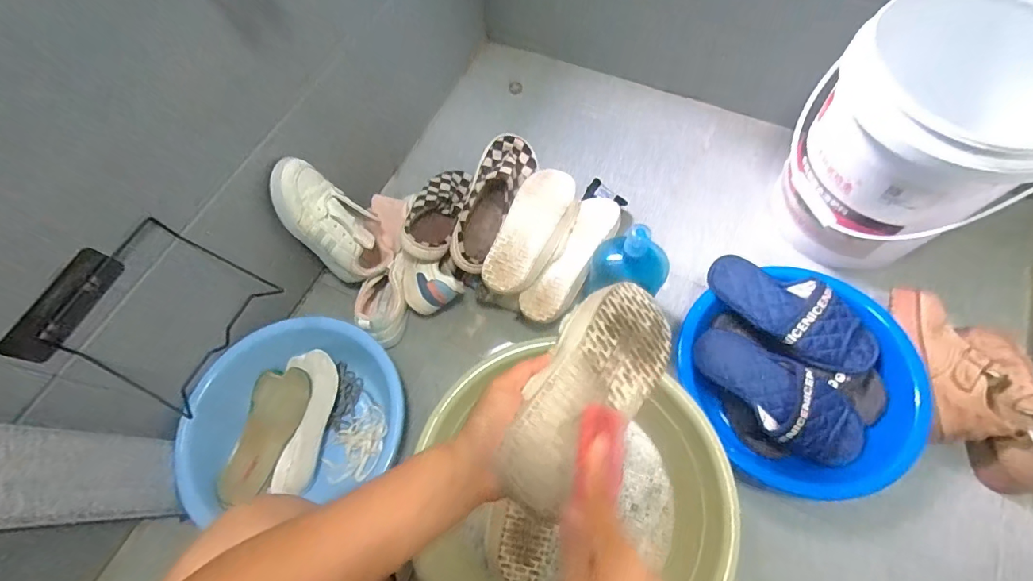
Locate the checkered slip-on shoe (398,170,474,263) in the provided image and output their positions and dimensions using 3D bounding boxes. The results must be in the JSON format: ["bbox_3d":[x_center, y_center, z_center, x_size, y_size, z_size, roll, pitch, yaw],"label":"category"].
[{"bbox_3d":[-0.140,-0.149,0.882,0.088,0.074,0.262,8,47,7],"label":"checkered slip-on shoe"}]

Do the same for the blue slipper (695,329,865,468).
[{"bbox_3d":[0.393,0.159,0.707,0.266,0.048,0.121,27,70,14],"label":"blue slipper"}]

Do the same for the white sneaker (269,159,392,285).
[{"bbox_3d":[-0.300,-0.110,0.774,0.083,0.230,0.110,20,64,46],"label":"white sneaker"}]

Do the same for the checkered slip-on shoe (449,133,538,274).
[{"bbox_3d":[-0.049,-0.163,0.830,0.092,0.073,0.275,21,69,12],"label":"checkered slip-on shoe"}]

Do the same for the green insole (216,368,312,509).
[{"bbox_3d":[-0.419,0.236,0.779,0.092,0.026,0.216,13,67,9],"label":"green insole"}]

